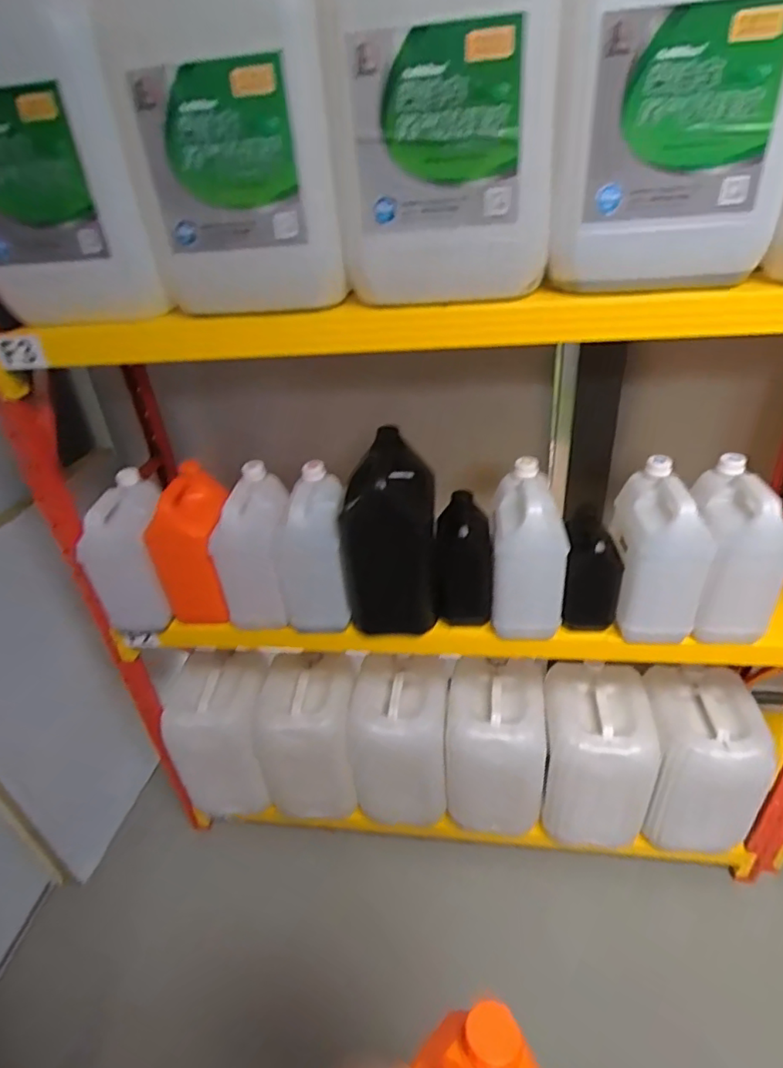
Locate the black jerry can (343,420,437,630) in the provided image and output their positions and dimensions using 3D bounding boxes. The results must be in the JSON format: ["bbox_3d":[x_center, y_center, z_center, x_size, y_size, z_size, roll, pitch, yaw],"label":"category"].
[{"bbox_3d":[-0.002,0.009,1.062,0.157,0.358,0.159,-1,33,6],"label":"black jerry can"}]

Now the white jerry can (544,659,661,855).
[{"bbox_3d":[0.477,0.531,1.346,0.231,0.371,0.246,3,33,12],"label":"white jerry can"}]

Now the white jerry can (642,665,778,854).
[{"bbox_3d":[0.717,0.531,1.327,0.254,0.354,0.248,3,34,13],"label":"white jerry can"}]

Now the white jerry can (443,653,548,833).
[{"bbox_3d":[0.253,0.521,1.392,0.225,0.371,0.230,1,33,9],"label":"white jerry can"}]

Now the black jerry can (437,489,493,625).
[{"bbox_3d":[0.140,0.051,1.088,0.101,0.220,0.112,-1,33,6],"label":"black jerry can"}]

